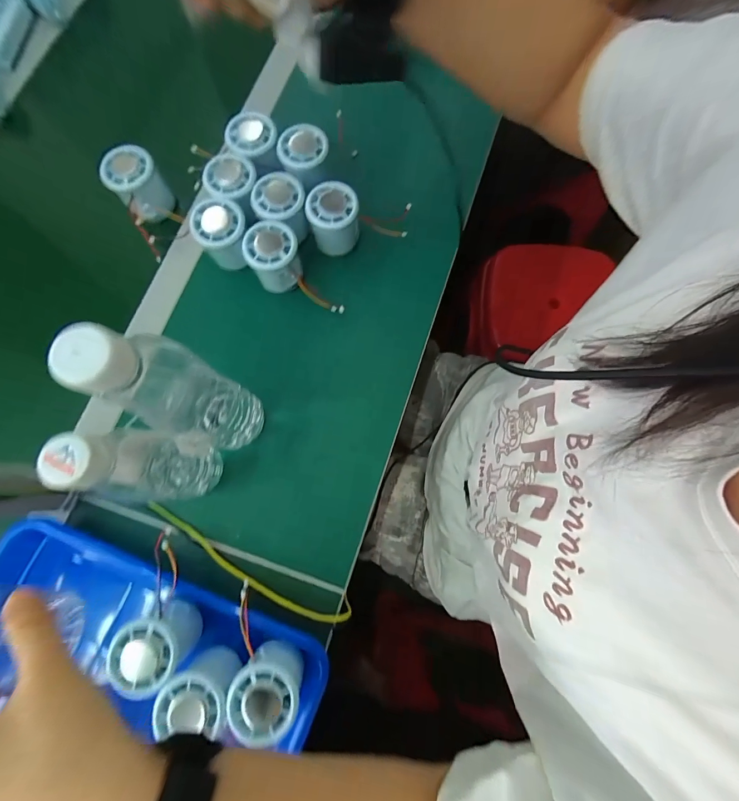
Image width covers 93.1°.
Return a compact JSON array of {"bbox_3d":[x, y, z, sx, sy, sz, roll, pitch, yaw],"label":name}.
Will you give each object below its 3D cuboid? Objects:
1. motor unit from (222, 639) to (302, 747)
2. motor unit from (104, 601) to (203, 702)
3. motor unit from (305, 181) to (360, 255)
[{"bbox_3d":[-0.086,0.248,0.300,0.055,0.047,0.050,8,77,2],"label":"motor unit"},{"bbox_3d":[-0.186,0.217,0.313,0.049,0.071,0.052,0,77,0],"label":"motor unit"},{"bbox_3d":[-0.041,-0.207,0.407,0.054,0.054,0.057,-11,77,-2],"label":"motor unit"}]

